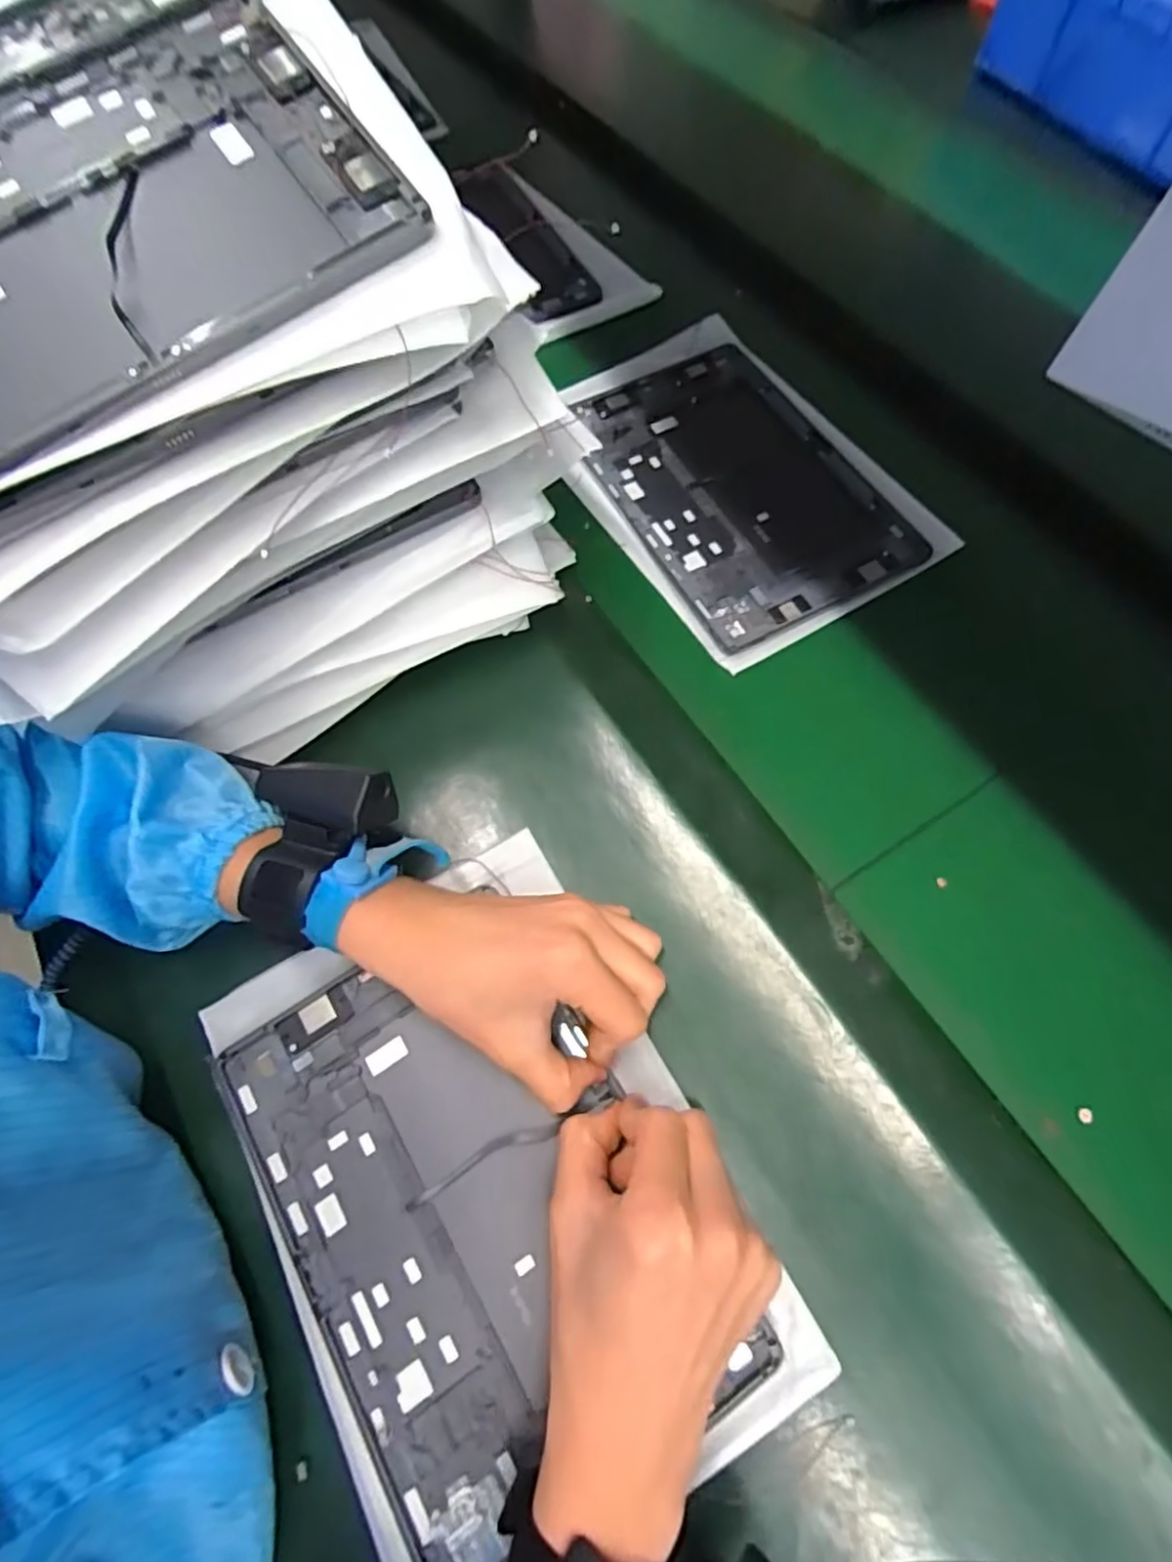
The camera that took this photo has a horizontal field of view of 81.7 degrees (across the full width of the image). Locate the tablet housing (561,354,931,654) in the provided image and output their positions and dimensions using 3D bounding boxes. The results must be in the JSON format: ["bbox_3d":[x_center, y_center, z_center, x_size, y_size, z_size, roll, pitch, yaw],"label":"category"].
[{"bbox_3d":[0.106,-0.217,0.495,0.164,0.009,0.252,-27,68,-8],"label":"tablet housing"}]

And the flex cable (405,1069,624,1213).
[{"bbox_3d":[-0.034,0.178,0.332,0.114,0.004,0.010,-27,68,-6],"label":"flex cable"}]

